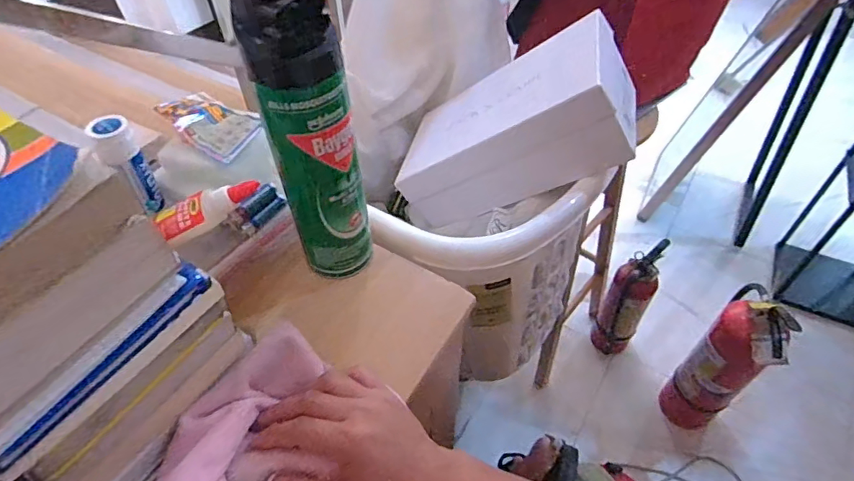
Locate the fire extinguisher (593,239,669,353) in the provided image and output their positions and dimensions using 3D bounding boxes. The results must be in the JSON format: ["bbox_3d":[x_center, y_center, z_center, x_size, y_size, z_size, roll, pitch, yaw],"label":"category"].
[{"bbox_3d":[0.542,0.157,1.358,0.104,0.348,0.127,15,51,14],"label":"fire extinguisher"}]

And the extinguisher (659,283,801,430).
[{"bbox_3d":[0.703,0.272,1.172,0.158,0.475,0.128,-35,57,-26],"label":"extinguisher"}]

